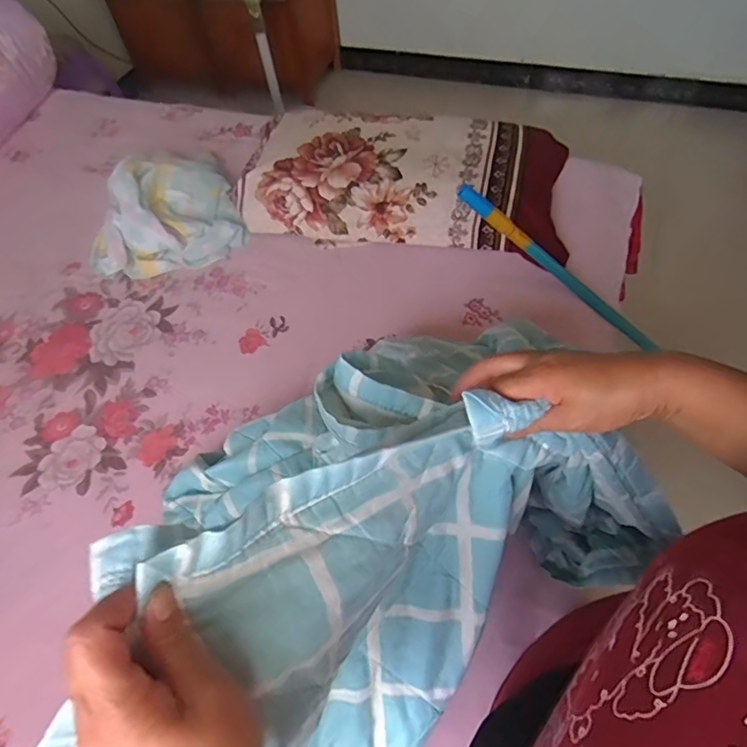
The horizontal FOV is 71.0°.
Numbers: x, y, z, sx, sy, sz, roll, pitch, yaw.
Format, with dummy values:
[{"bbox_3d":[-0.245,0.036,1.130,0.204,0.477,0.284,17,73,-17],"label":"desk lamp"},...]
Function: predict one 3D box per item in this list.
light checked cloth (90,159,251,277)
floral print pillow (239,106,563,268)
[{"bbox_3d":[-0.448,-0.335,1.095,0.308,0.123,0.217,-17,58,-6],"label":"light checked cloth"},{"bbox_3d":[0.060,-0.412,1.106,0.678,0.108,0.336,6,58,9],"label":"floral print pillow"}]

